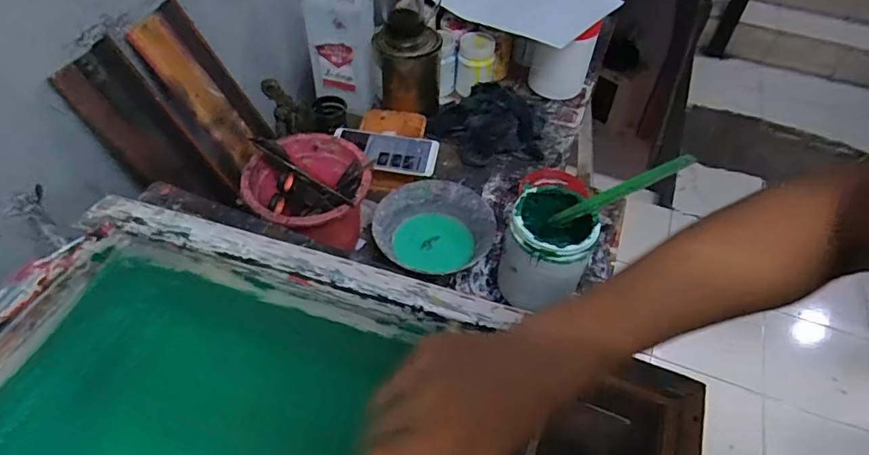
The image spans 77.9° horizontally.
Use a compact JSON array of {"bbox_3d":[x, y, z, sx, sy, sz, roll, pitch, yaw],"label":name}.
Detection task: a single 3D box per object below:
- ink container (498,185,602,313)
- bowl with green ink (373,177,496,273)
[{"bbox_3d":[0.135,0.030,0.653,0.096,0.132,0.093,18,52,12],"label":"ink container"},{"bbox_3d":[0.003,-0.004,0.724,0.166,0.053,0.135,-22,55,-20],"label":"bowl with green ink"}]

